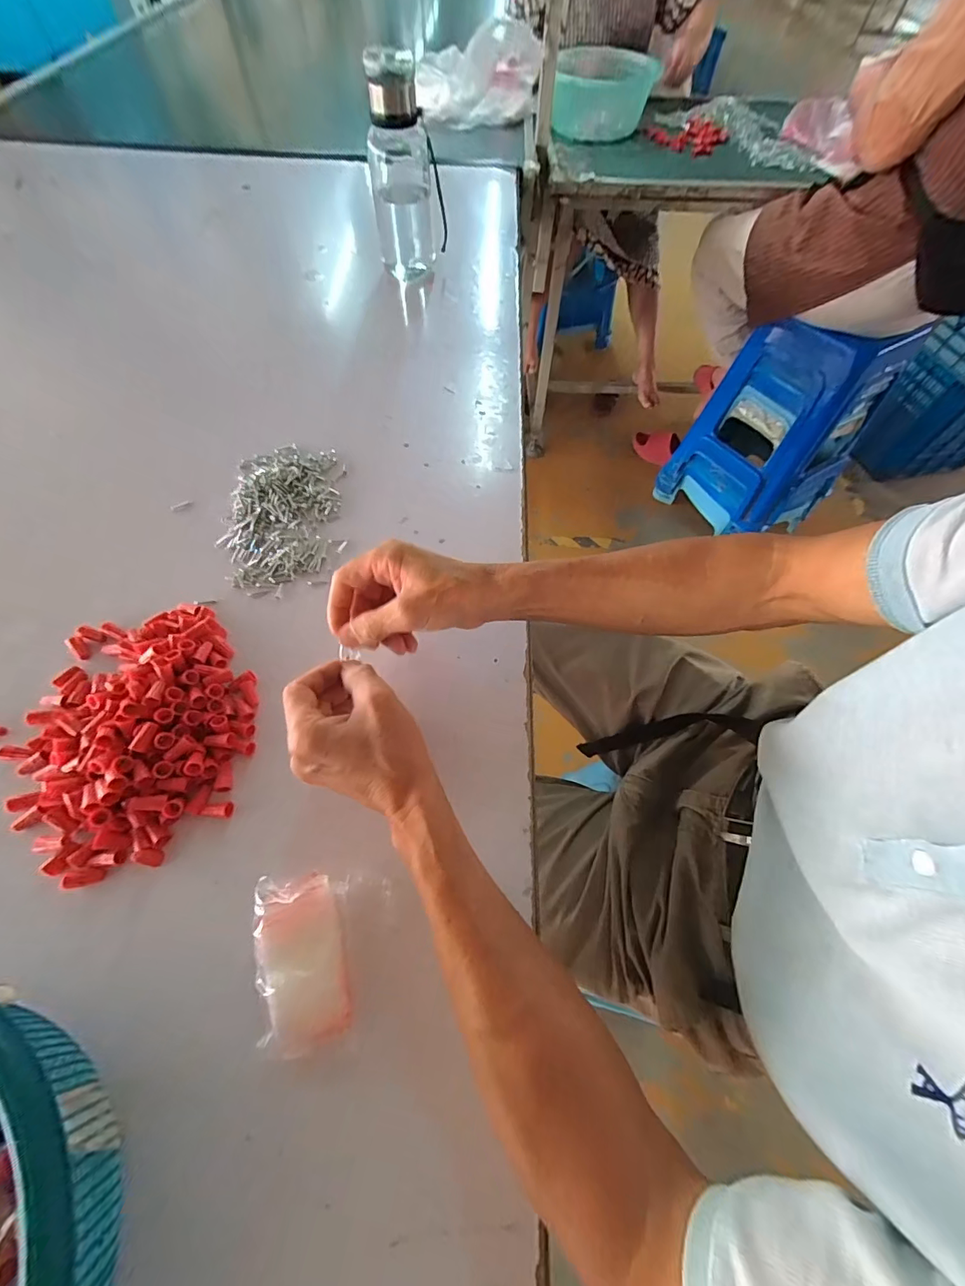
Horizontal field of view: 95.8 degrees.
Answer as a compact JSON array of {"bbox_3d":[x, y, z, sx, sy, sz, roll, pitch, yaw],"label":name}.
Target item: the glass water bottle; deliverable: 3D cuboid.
[{"bbox_3d":[-0.120,-0.685,0.642,0.089,0.214,0.090,-7,63,-6],"label":"glass water bottle"}]

